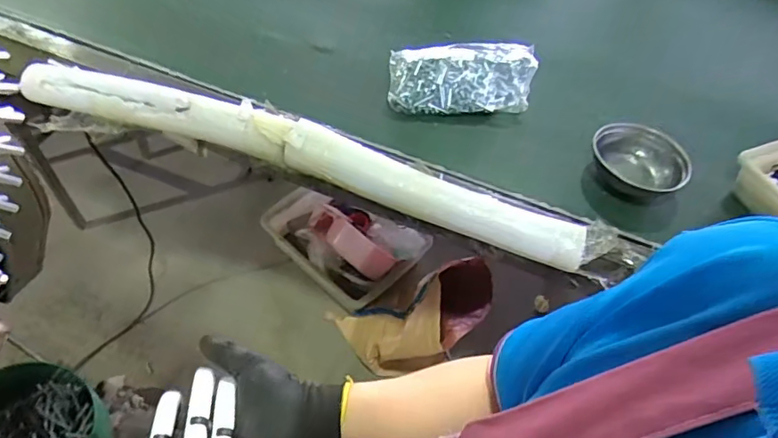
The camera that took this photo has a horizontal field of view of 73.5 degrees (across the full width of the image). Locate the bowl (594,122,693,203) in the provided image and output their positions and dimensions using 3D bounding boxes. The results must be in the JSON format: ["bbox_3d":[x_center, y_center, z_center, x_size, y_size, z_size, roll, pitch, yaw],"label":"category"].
[{"bbox_3d":[0.405,-0.095,0.857,0.124,0.069,0.163,0,52,-6],"label":"bowl"}]

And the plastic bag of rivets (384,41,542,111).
[{"bbox_3d":[0.136,-0.266,0.972,0.266,0.073,0.147,3,51,-3],"label":"plastic bag of rivets"}]

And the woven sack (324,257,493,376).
[{"bbox_3d":[0.054,0.312,1.513,0.214,0.487,0.291,44,50,-21],"label":"woven sack"}]

